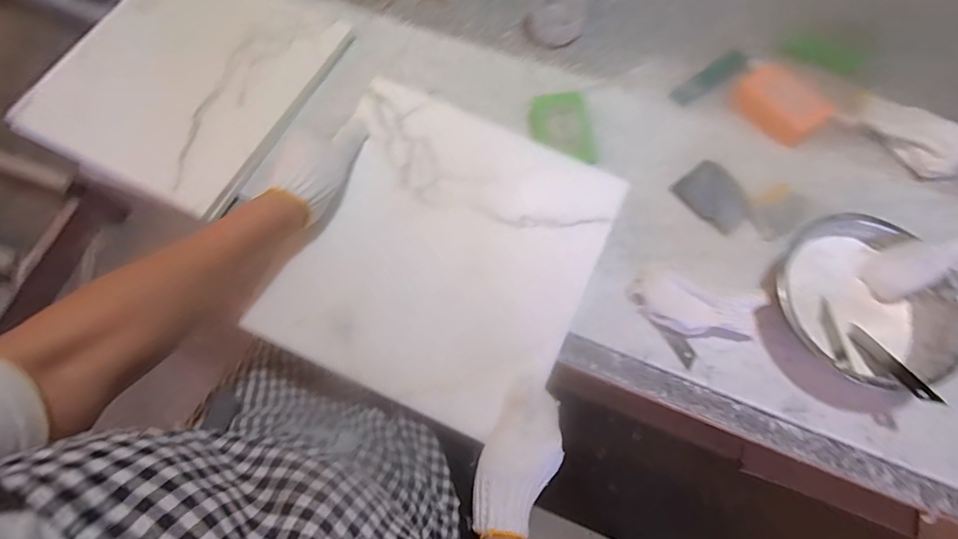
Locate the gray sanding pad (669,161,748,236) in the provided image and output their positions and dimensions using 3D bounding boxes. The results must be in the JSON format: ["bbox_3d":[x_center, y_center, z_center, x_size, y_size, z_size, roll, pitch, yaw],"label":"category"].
[{"bbox_3d":[0.263,-0.082,0.513,0.062,0.004,0.078,-40,75,-11],"label":"gray sanding pad"}]

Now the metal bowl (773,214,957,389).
[{"bbox_3d":[0.369,0.032,0.446,0.153,0.051,0.162,-1,72,2],"label":"metal bowl"}]

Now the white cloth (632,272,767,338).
[{"bbox_3d":[0.214,0.038,0.458,0.118,0.027,0.049,12,73,6],"label":"white cloth"}]

